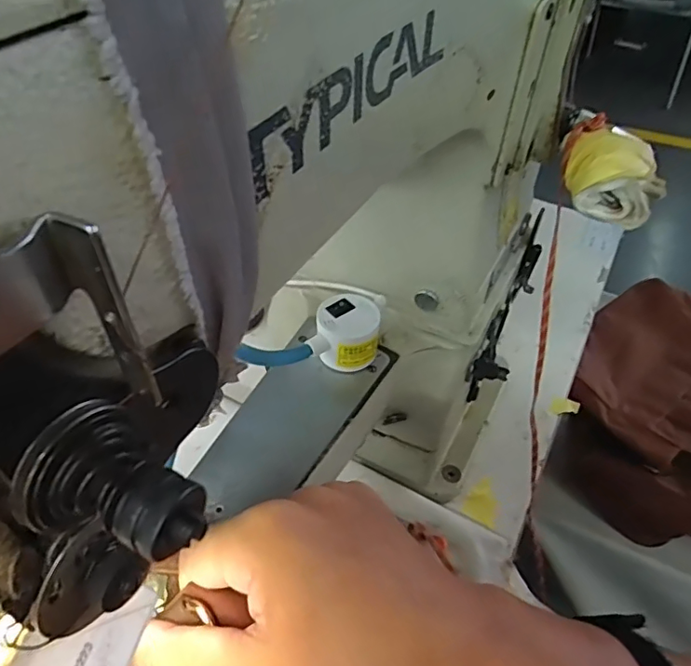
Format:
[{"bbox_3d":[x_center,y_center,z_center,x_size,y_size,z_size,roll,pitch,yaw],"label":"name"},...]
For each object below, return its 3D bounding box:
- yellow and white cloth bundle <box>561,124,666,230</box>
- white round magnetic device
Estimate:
[{"bbox_3d":[0.124,-0.075,0.250,0.043,0.028,0.041,19,50,17],"label":"yellow and white cloth bundle"},{"bbox_3d":[0.001,0.001,0.316,0.037,0.031,0.036,0,47,0],"label":"white round magnetic device"}]

